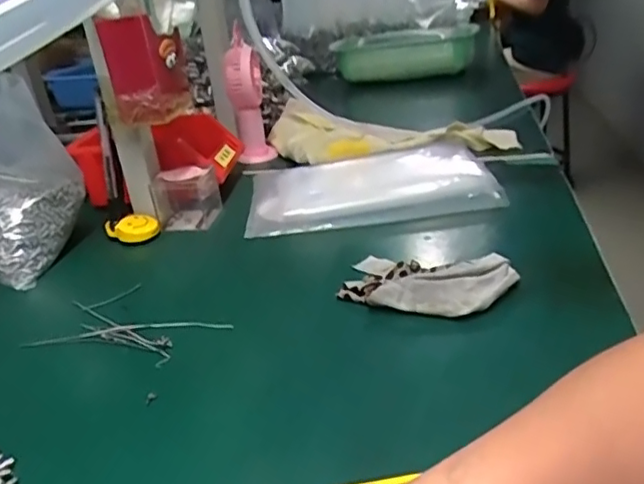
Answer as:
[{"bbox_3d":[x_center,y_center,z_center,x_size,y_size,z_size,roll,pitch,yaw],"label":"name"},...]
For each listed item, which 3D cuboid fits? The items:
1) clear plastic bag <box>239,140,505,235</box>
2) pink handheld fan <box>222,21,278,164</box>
[{"bbox_3d":[0.049,-0.067,0.668,0.260,0.018,0.178,-6,25,1],"label":"clear plastic bag"},{"bbox_3d":[-0.100,-0.189,0.830,0.054,0.157,0.050,-12,26,-10],"label":"pink handheld fan"}]

